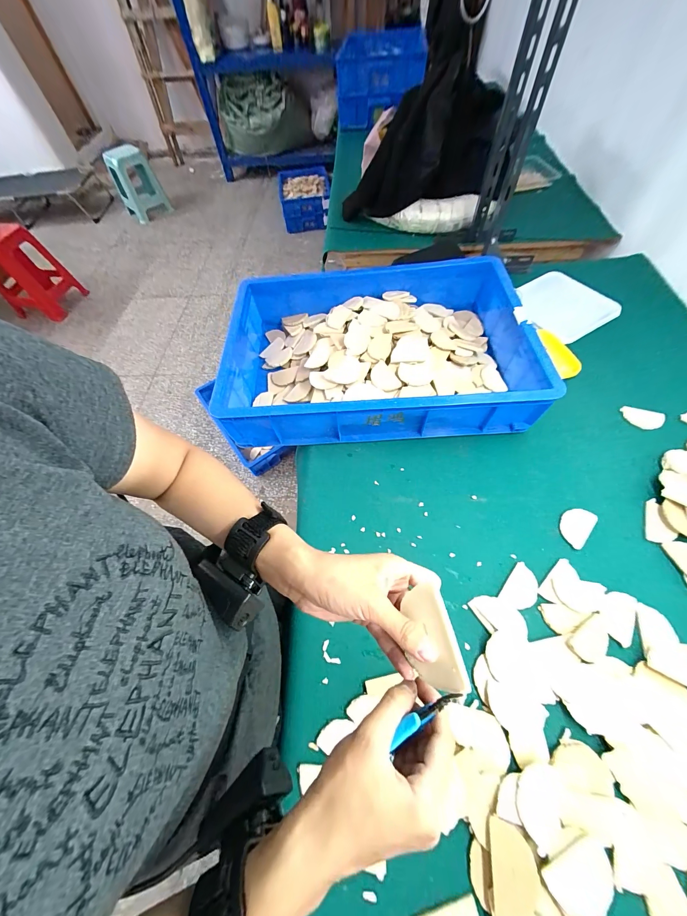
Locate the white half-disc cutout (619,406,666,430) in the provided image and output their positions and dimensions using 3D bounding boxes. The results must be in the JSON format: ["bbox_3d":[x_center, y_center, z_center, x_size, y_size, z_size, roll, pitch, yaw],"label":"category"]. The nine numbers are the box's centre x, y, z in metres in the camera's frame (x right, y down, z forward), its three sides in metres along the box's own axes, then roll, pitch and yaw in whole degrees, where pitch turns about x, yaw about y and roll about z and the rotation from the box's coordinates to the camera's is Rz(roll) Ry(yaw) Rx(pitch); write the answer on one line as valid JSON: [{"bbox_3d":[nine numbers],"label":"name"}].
[{"bbox_3d":[0.597,-0.078,0.604,0.071,0.011,0.044,16,62,12],"label":"white half-disc cutout"}]

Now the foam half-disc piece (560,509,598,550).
[{"bbox_3d":[0.388,0.113,0.507,0.043,0.011,0.068,38,69,22],"label":"foam half-disc piece"}]

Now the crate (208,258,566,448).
[{"bbox_3d":[0.062,-0.249,0.673,0.607,0.124,0.444,-3,60,2],"label":"crate"}]

